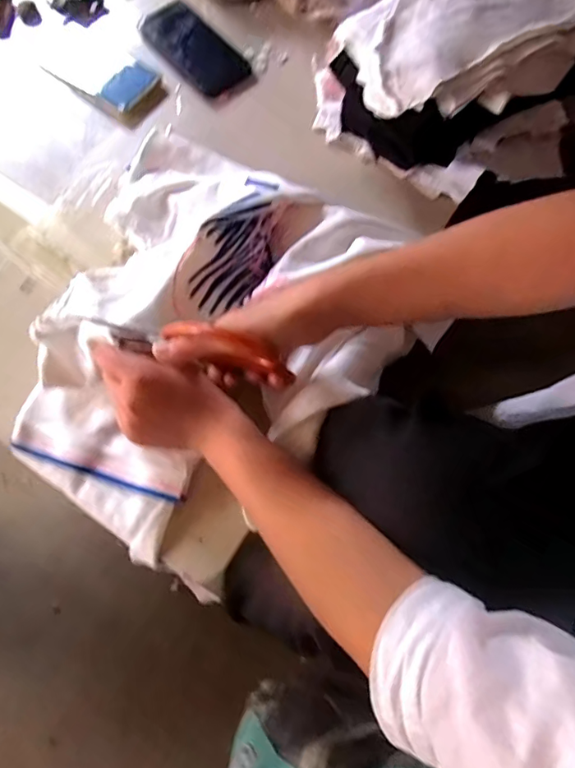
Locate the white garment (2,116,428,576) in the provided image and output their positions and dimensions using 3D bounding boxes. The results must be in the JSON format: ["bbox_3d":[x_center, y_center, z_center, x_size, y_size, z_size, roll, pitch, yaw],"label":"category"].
[{"bbox_3d":[-0.082,-0.050,0.467,0.336,0.080,0.386,28,77,10],"label":"white garment"}]

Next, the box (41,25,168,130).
[{"bbox_3d":[-0.226,-0.385,0.607,0.167,0.028,0.079,38,78,12],"label":"box"}]

